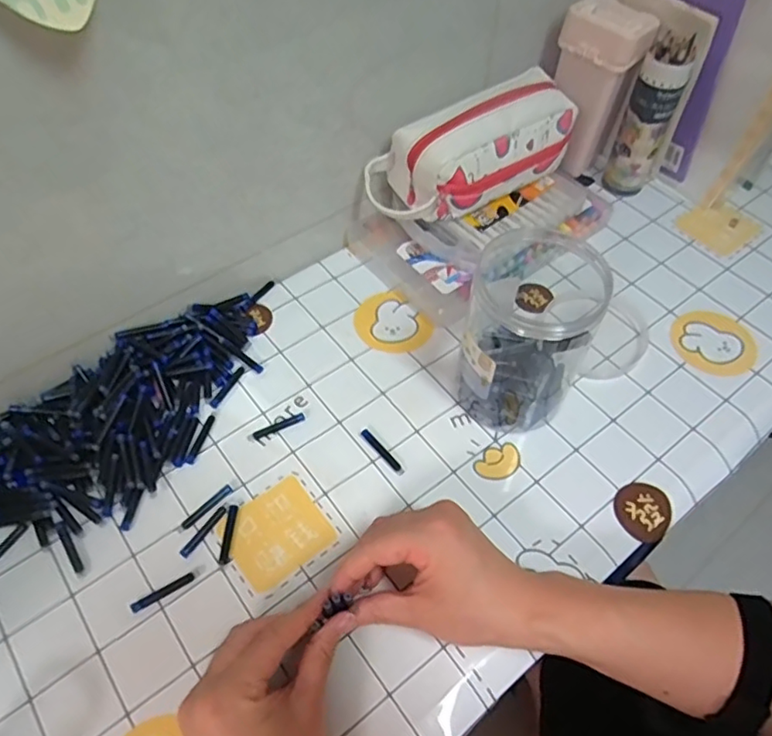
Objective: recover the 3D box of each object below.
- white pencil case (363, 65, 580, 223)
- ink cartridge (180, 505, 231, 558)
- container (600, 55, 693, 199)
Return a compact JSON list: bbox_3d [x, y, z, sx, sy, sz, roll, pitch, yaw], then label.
[{"bbox_3d":[0.085,-0.220,0.602,0.209,0.090,0.102,-29,60,-19],"label":"white pencil case"},{"bbox_3d":[-0.141,0.126,0.469,0.008,0.004,0.049,29,60,17],"label":"ink cartridge"},{"bbox_3d":[0.286,-0.267,0.660,0.050,0.158,0.048,22,57,15],"label":"container"}]

